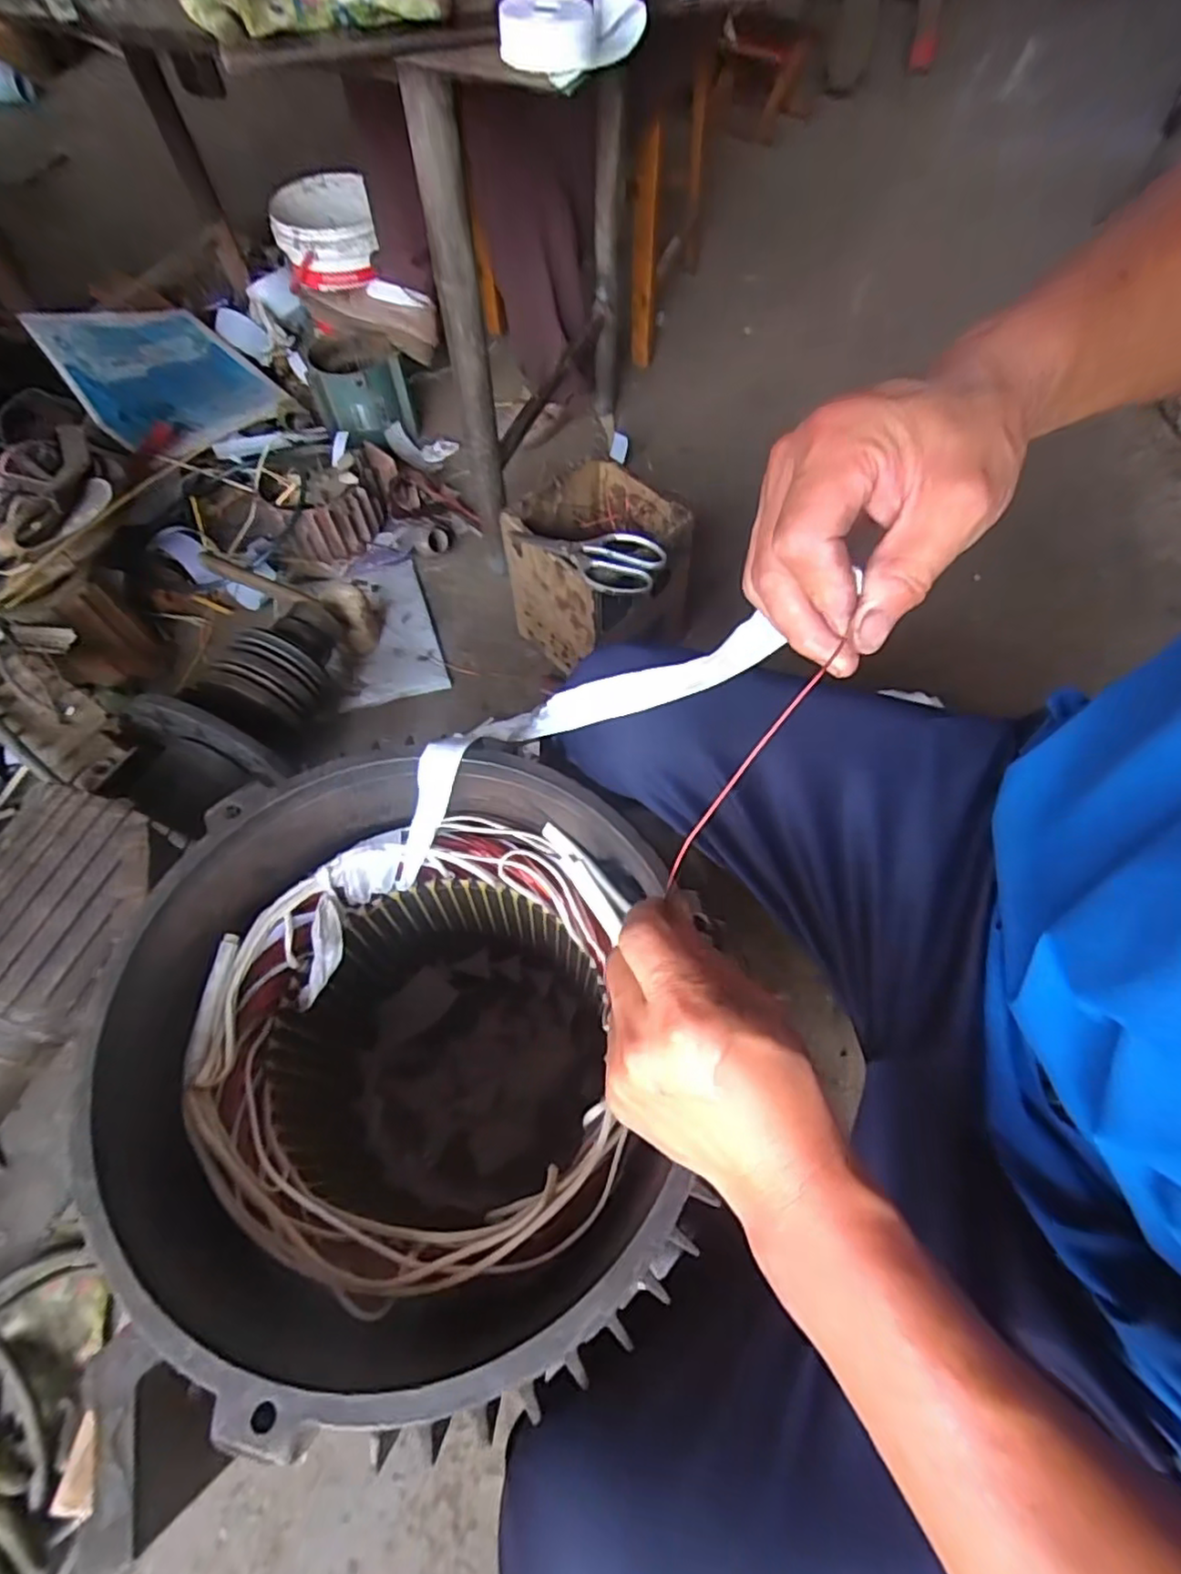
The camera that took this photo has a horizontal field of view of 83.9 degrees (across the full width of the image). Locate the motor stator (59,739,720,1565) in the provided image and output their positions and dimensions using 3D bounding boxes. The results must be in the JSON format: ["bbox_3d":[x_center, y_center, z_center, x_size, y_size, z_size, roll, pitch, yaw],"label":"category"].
[{"bbox_3d":[-0.099,0.228,0.568,0.341,0.456,0.343,-14,64,-8],"label":"motor stator"}]

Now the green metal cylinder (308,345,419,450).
[{"bbox_3d":[-0.447,-0.777,1.295,0.178,0.146,0.171,-10,63,-4],"label":"green metal cylinder"}]

